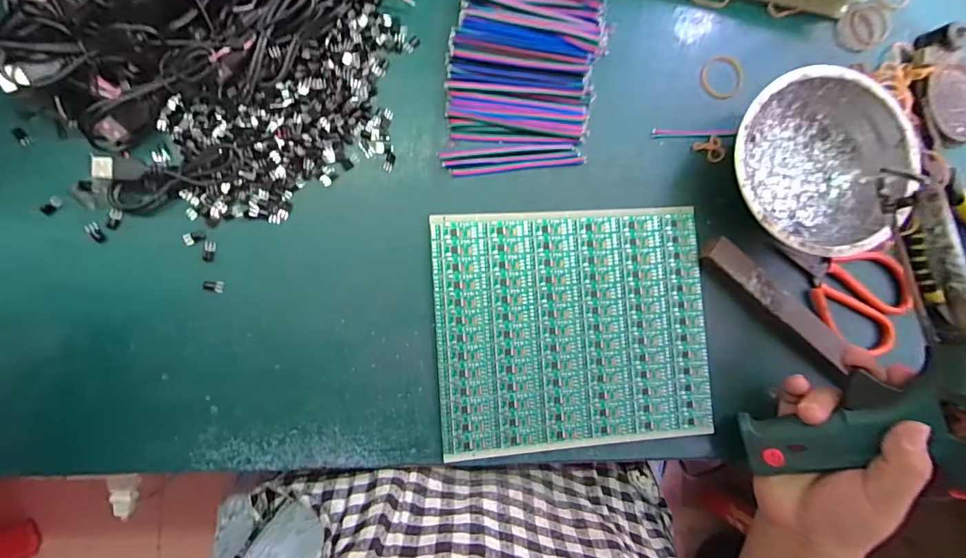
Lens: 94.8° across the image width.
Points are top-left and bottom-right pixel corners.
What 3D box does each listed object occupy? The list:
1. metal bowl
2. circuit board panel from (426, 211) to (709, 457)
[{"bbox_3d":[0.230,-0.075,0.315,0.118,0.057,0.116,0,87,-8],"label":"metal bowl"},{"bbox_3d":[0.064,0.034,0.312,0.189,0.006,0.162,-3,88,-8],"label":"circuit board panel"}]

